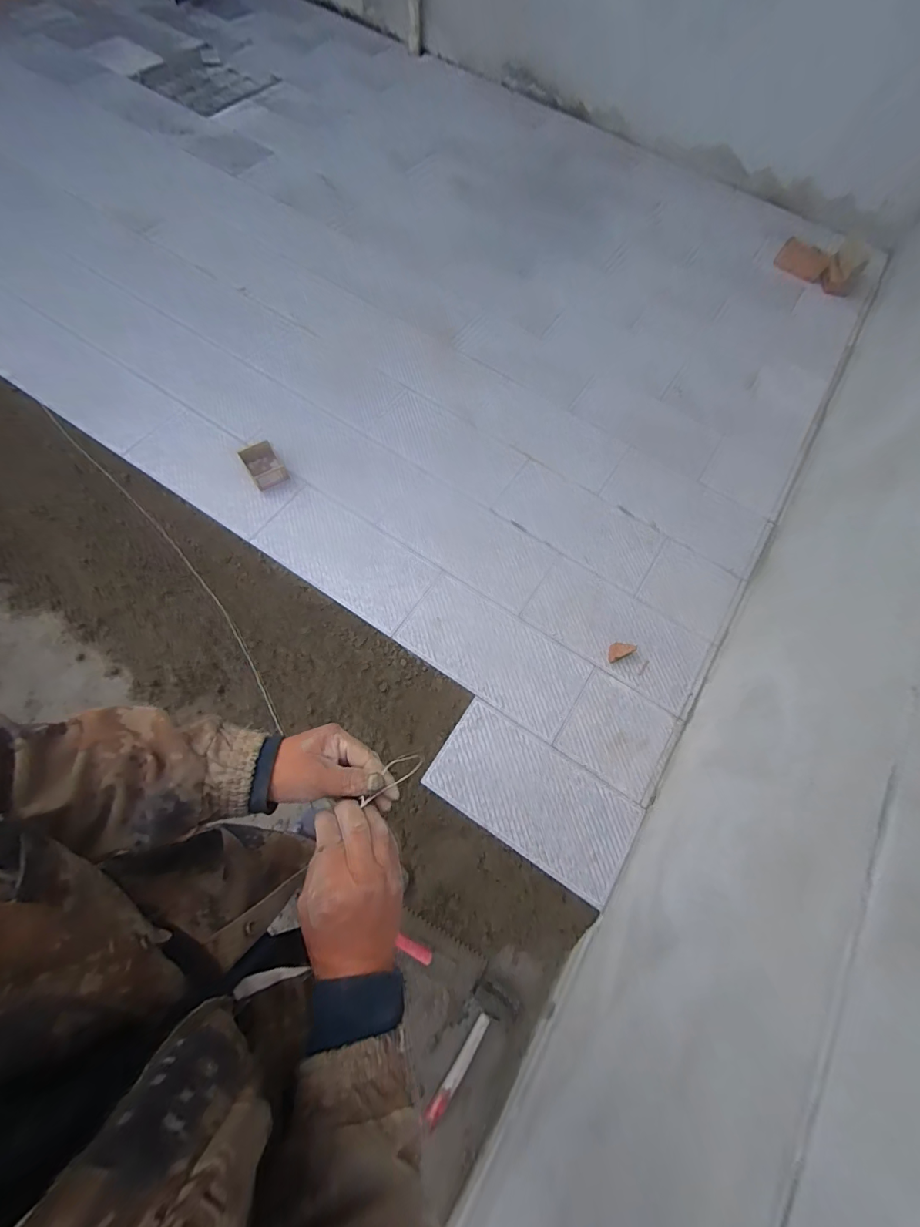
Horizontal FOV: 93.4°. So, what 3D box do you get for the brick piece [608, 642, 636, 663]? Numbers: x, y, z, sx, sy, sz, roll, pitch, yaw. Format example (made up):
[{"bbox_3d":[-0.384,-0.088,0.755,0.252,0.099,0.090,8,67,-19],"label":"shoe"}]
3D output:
[{"bbox_3d":[0.528,0.121,1.428,0.083,0.046,0.053,-23,73,-13],"label":"brick piece"}]

